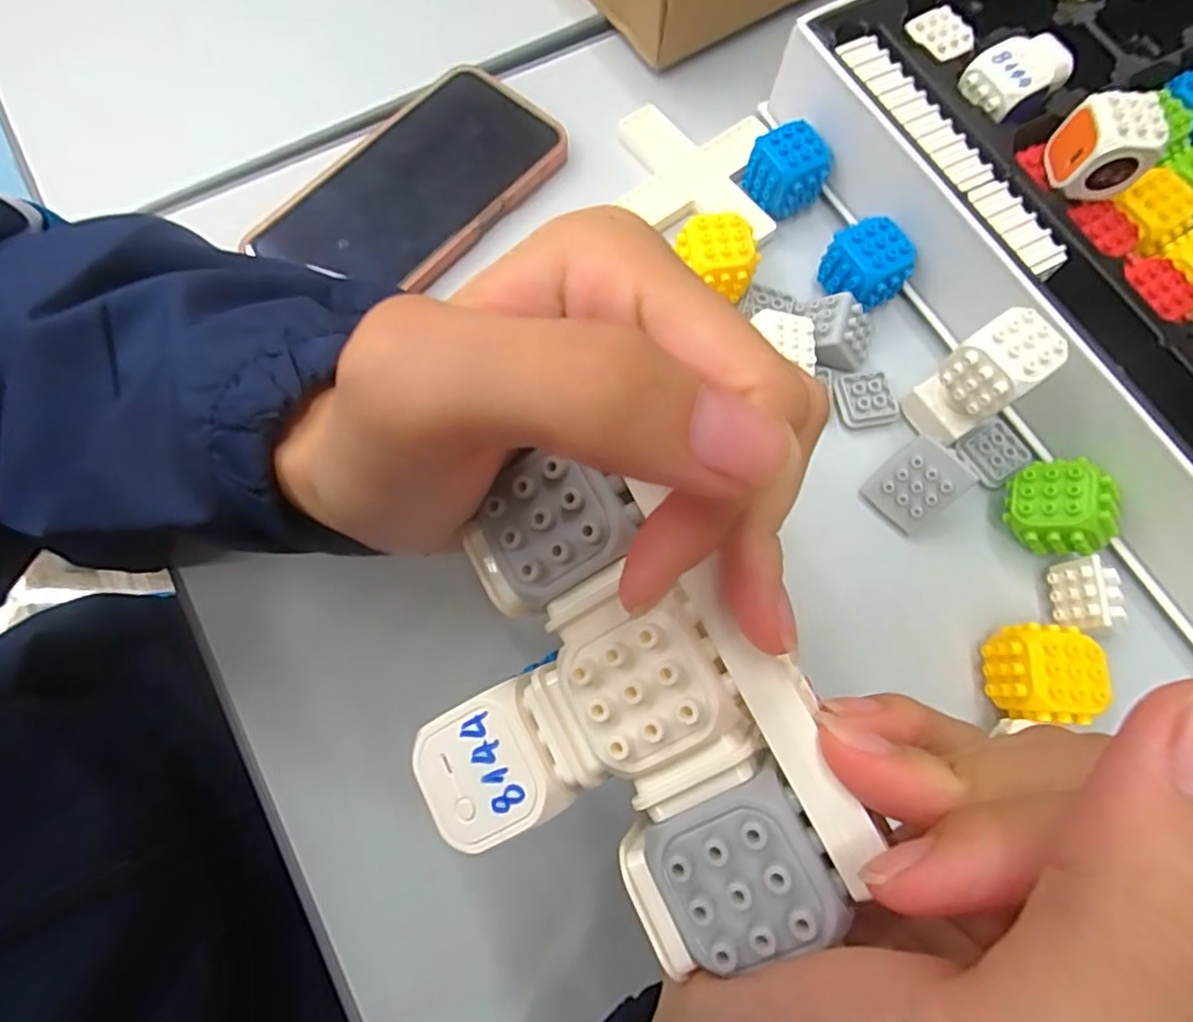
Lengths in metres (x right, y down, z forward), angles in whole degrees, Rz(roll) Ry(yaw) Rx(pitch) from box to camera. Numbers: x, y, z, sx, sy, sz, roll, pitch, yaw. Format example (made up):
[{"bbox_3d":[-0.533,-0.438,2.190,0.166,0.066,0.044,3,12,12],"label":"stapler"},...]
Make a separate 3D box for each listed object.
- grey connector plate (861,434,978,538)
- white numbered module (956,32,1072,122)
[{"bbox_3d":[0.143,-0.010,0.279,0.031,0.040,0.008,44,34,10],"label":"grey connector plate"},{"bbox_3d":[0.202,-0.208,0.298,0.048,0.017,0.030,-27,76,-9],"label":"white numbered module"}]

